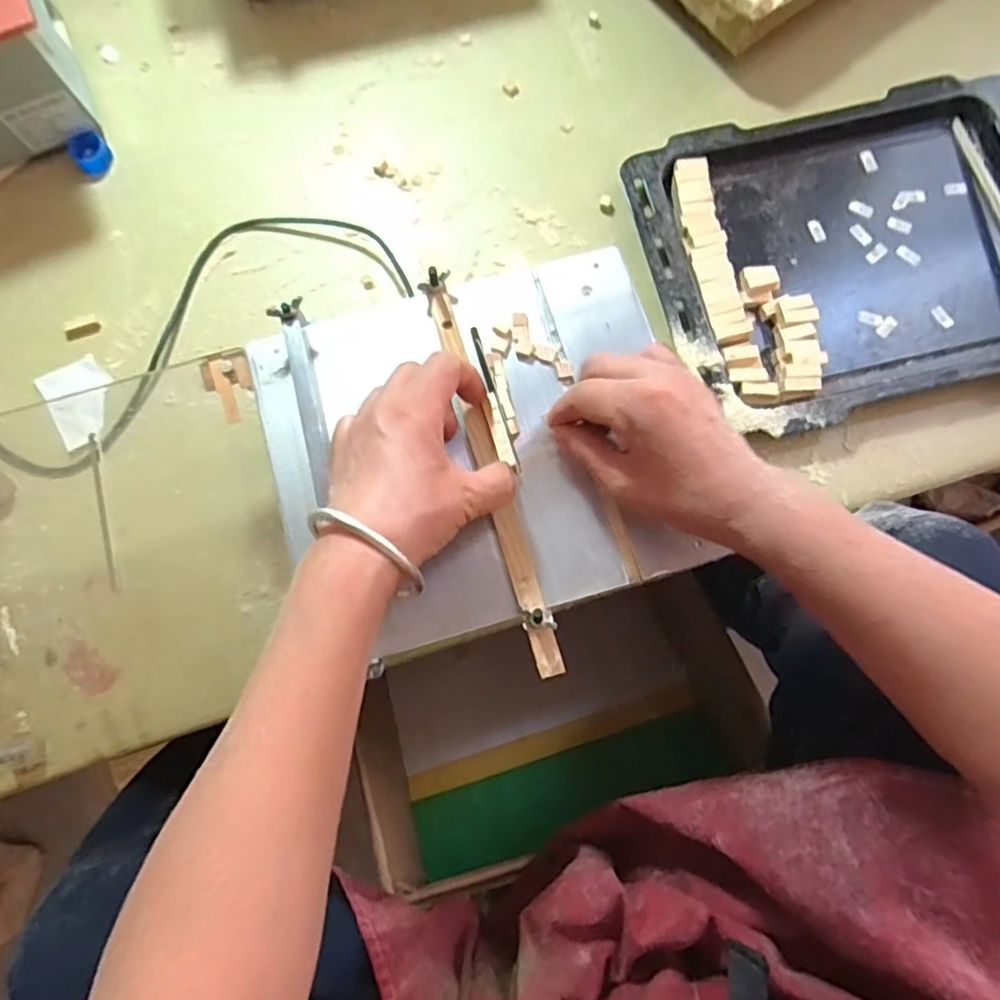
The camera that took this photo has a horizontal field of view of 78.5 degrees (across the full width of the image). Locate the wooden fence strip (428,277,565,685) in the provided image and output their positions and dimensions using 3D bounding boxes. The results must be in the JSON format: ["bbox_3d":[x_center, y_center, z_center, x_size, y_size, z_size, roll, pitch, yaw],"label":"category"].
[{"bbox_3d":[-0.006,-0.020,0.386,0.016,0.009,0.261,-17,77,-4],"label":"wooden fence strip"}]

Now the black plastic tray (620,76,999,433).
[{"bbox_3d":[0.304,-0.210,0.511,0.348,0.032,0.271,-14,78,-3],"label":"black plastic tray"}]

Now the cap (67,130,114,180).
[{"bbox_3d":[-0.363,-0.308,0.545,0.031,0.018,0.036,-35,80,-7],"label":"cap"}]

